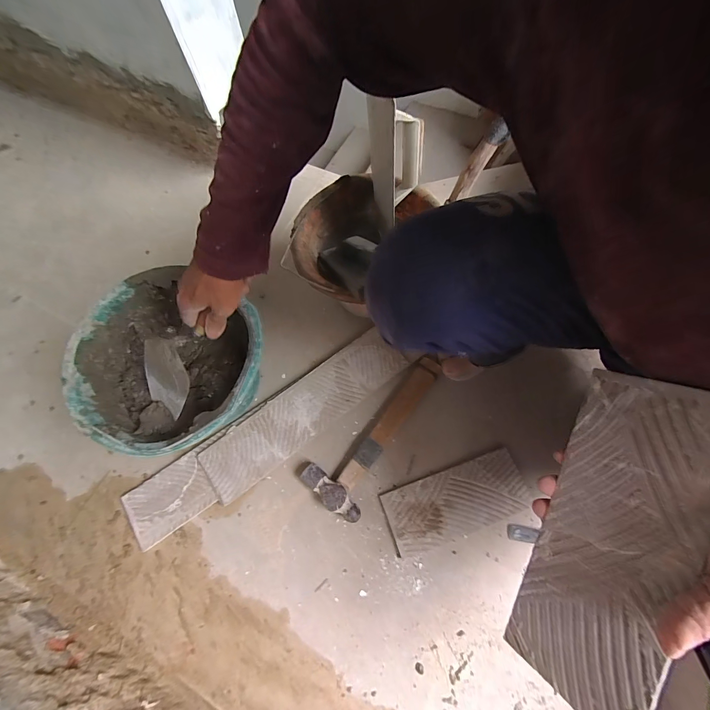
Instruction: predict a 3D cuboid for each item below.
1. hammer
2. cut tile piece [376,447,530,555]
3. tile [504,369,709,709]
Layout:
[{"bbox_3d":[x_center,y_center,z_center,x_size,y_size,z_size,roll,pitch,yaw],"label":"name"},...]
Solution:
[{"bbox_3d":[0.044,0.127,0.560,0.109,0.032,0.297,37,76,13],"label":"hammer"},{"bbox_3d":[0.163,0.236,0.528,0.230,0.011,0.099,-19,72,-4],"label":"cut tile piece"},{"bbox_3d":[0.197,0.141,0.250,0.004,0.091,0.248,17,92,-35],"label":"tile"}]

